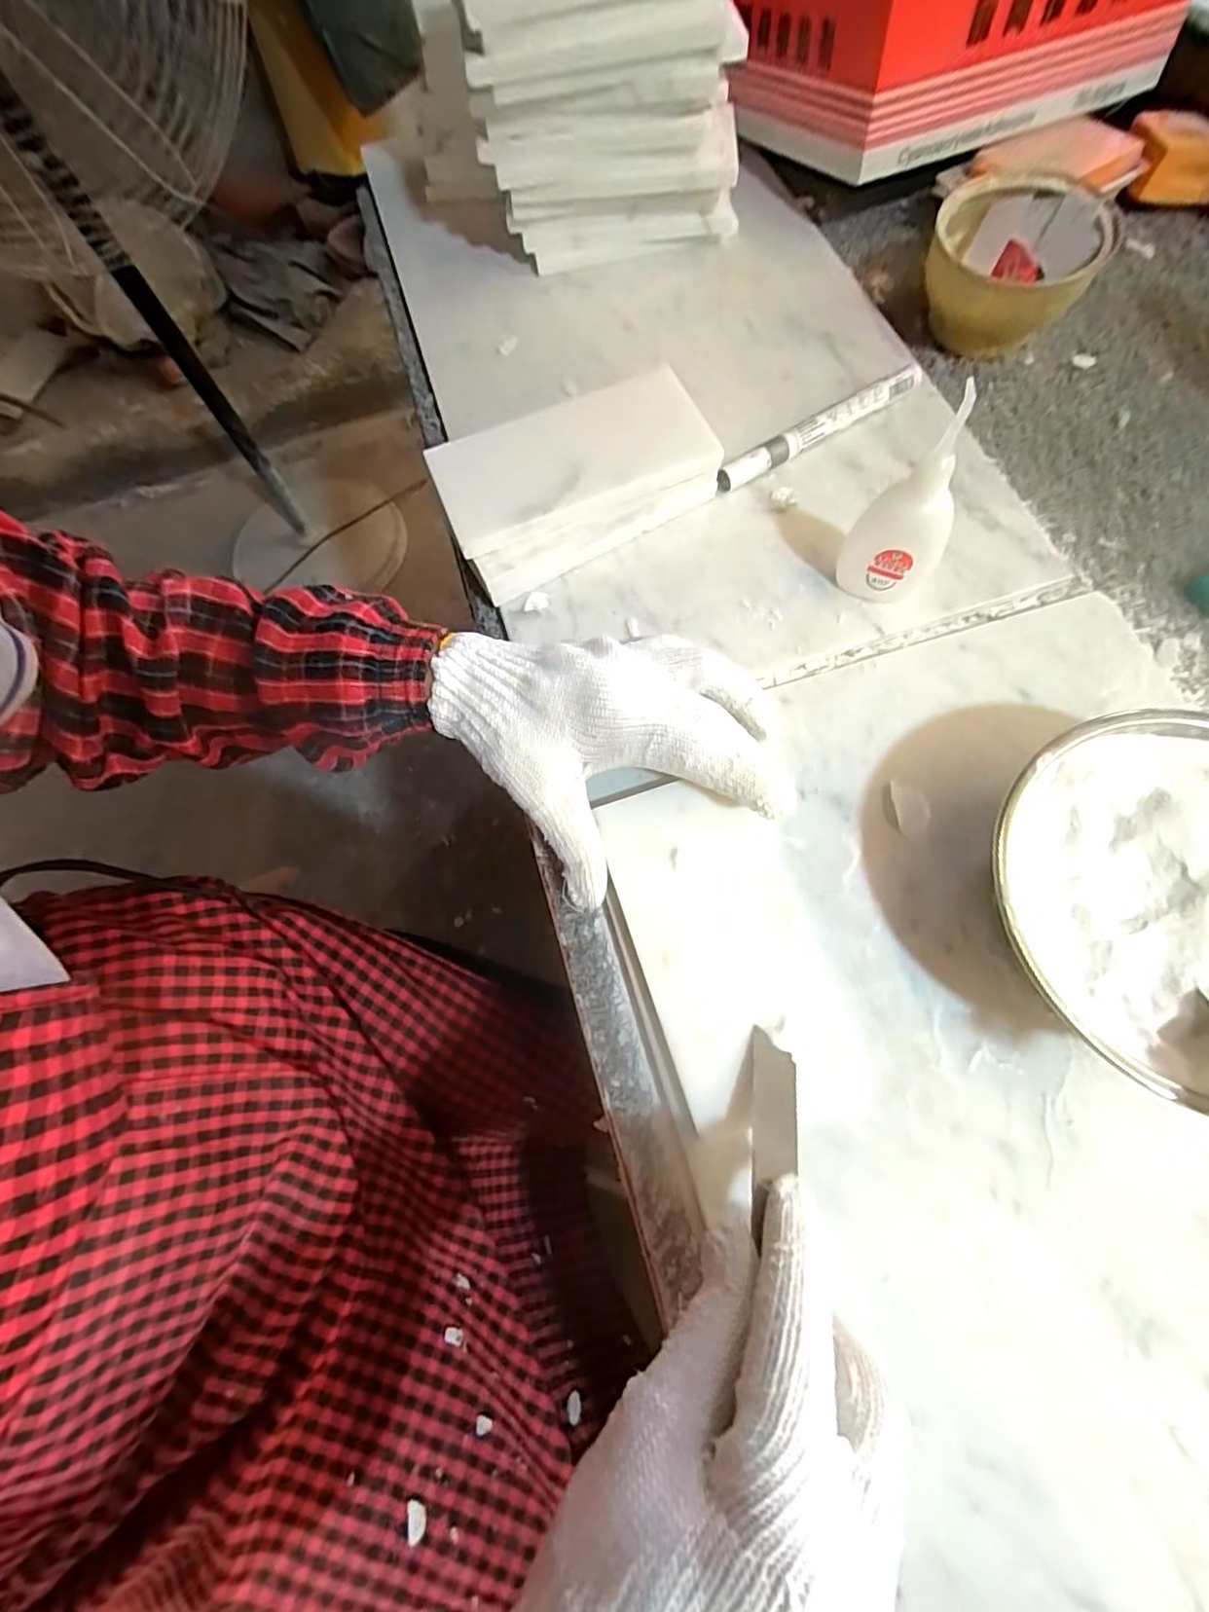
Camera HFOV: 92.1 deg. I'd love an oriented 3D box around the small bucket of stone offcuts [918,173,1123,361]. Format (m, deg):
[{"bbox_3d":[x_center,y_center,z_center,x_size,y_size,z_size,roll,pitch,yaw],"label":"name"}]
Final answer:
[{"bbox_3d":[0.253,-0.339,0.367,0.095,0.058,0.089,0,71,1],"label":"small bucket of stone offcuts"}]

